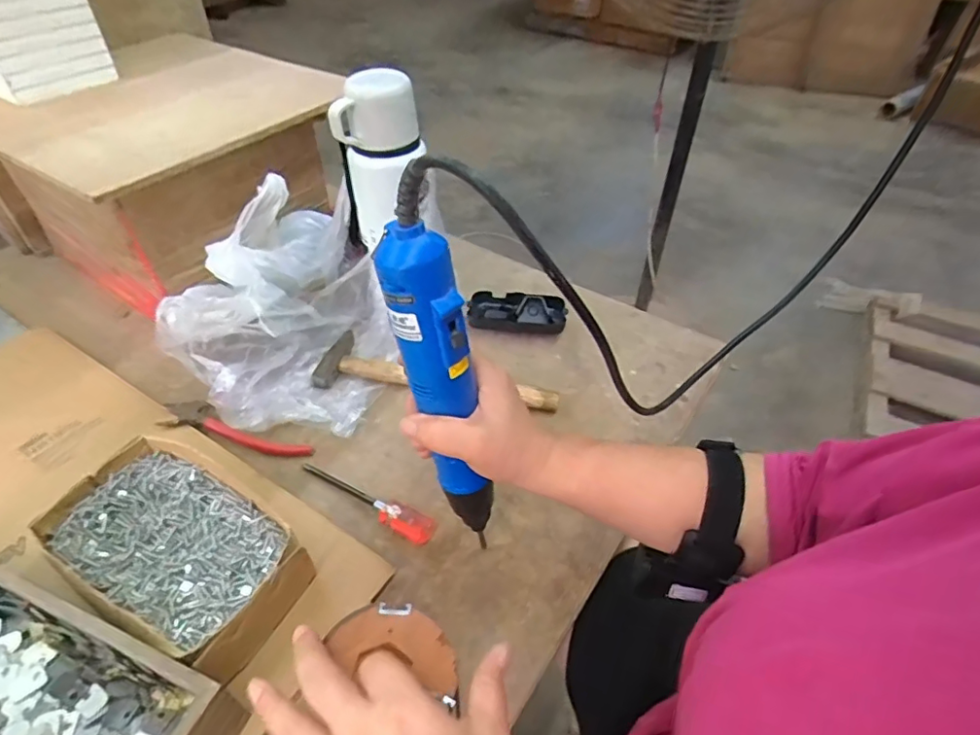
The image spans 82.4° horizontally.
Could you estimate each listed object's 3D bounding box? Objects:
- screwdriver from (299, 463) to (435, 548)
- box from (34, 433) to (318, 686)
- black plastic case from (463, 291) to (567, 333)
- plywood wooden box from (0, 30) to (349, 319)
[{"bbox_3d":[-0.107,0.110,0.476,0.136,0.019,0.026,24,48,21],"label":"screwdriver"},{"bbox_3d":[-0.219,0.135,0.406,0.193,0.055,0.111,26,49,23],"label":"box"},{"bbox_3d":[0.031,-0.065,0.641,0.108,0.022,0.054,6,44,3],"label":"black plastic case"},{"bbox_3d":[-0.370,-0.224,0.658,0.366,0.204,0.306,26,49,23],"label":"plywood wooden box"}]

